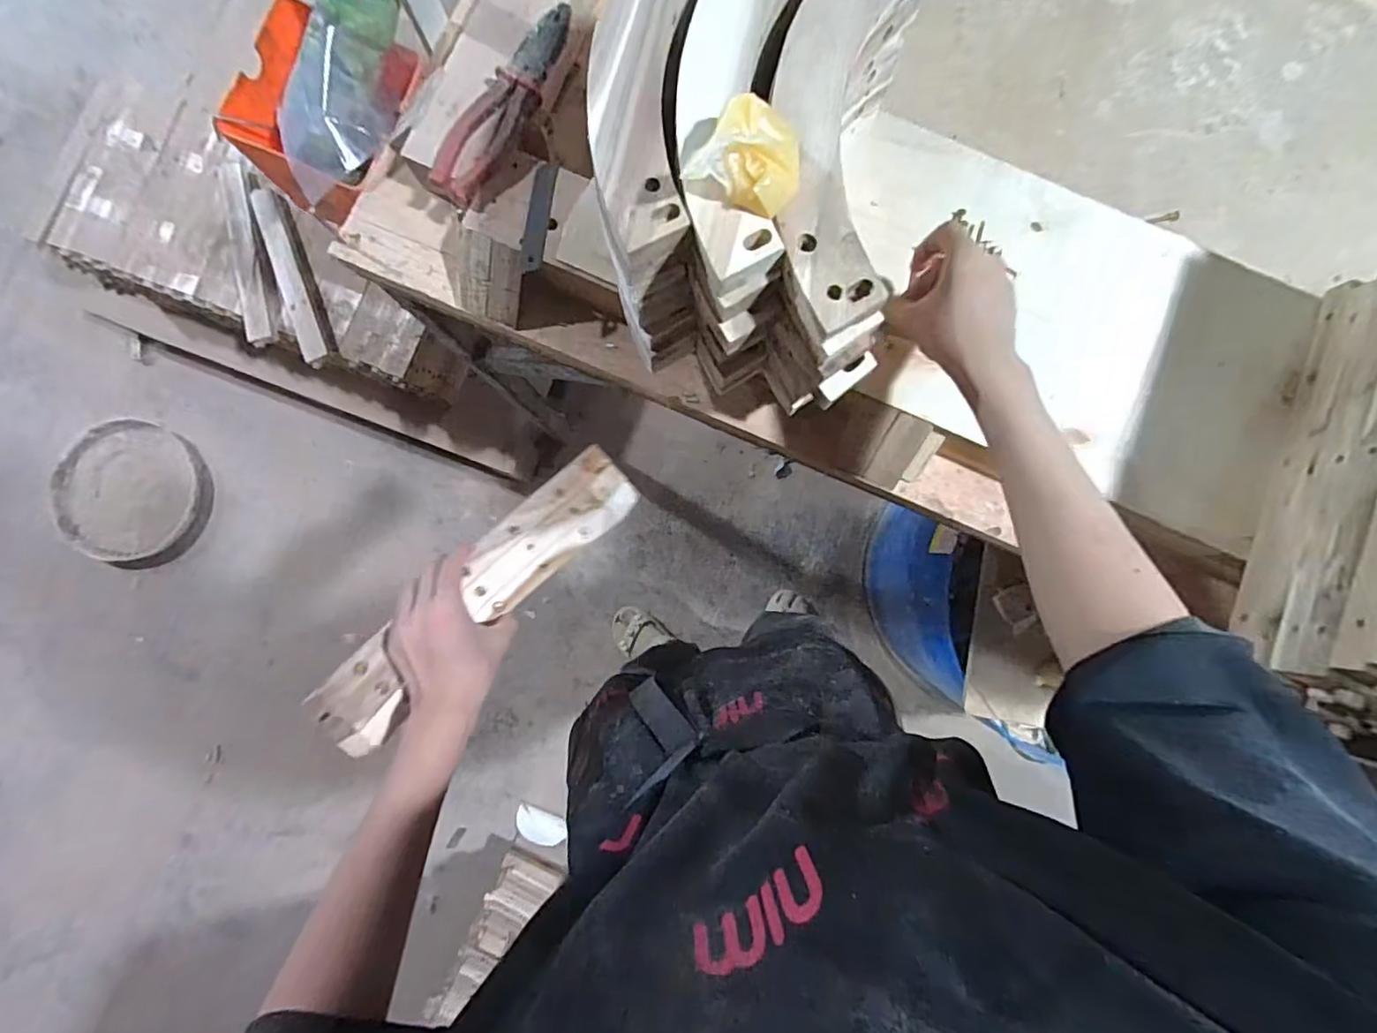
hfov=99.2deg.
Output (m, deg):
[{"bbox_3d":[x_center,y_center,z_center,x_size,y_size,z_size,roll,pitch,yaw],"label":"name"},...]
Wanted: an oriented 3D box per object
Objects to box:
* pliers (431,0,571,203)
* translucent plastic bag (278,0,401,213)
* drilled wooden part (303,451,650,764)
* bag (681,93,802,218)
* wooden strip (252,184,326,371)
[{"bbox_3d":[-0.160,-0.348,0.490,0.059,0.019,0.179,31,85,2],"label":"pliers"},{"bbox_3d":[-0.314,-0.394,0.536,0.085,0.065,0.208,28,108,2],"label":"translucent plastic bag"},{"bbox_3d":[-0.163,0.058,0.471,0.069,0.061,0.287,44,76,3],"label":"drilled wooden part"},{"bbox_3d":[0.033,-0.185,0.306,0.045,0.029,0.054,29,85,2],"label":"bag"},{"bbox_3d":[-0.686,-0.409,1.008,0.049,0.029,0.309,-18,85,-2],"label":"wooden strip"}]

